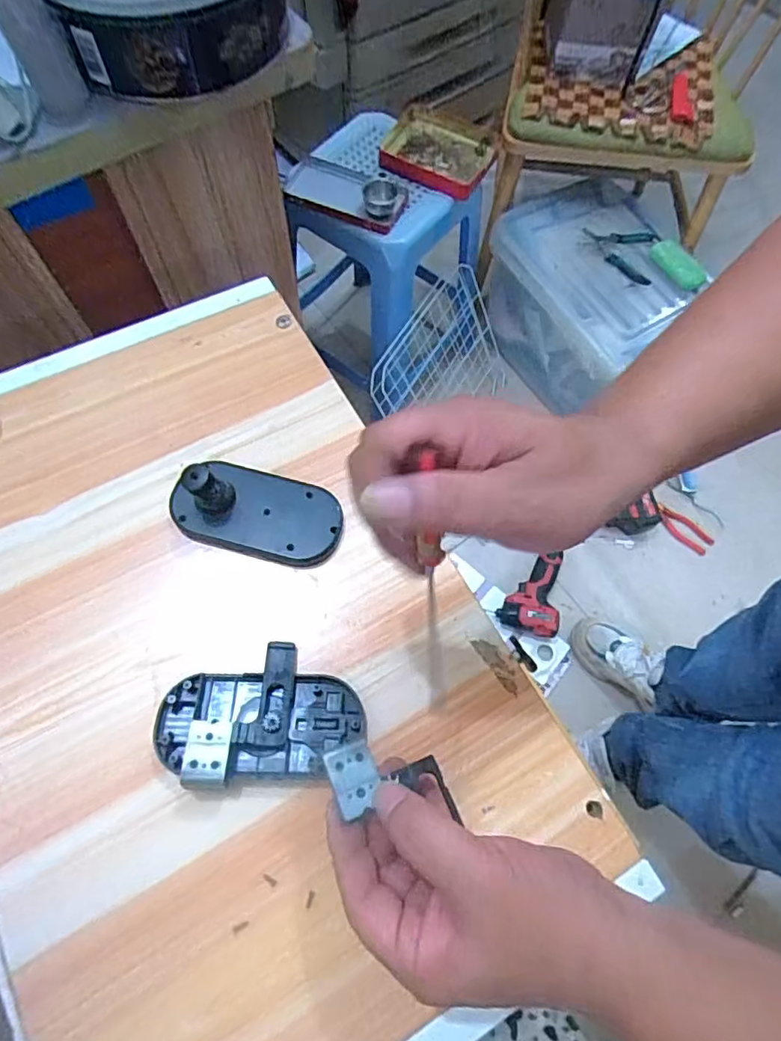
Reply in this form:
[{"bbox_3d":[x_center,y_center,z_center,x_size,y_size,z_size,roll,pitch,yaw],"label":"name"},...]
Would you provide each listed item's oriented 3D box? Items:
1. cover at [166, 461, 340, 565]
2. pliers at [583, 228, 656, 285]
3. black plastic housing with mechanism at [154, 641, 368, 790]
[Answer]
[{"bbox_3d":[-0.097,-0.012,0.408,0.121,0.045,0.066,13,68,3],"label":"cover"},{"bbox_3d":[0.468,-0.546,1.164,0.138,0.020,0.124,7,68,1],"label":"pliers"},{"bbox_3d":[-0.082,0.121,0.360,0.125,0.030,0.080,-3,69,-4],"label":"black plastic housing with mechanism"}]

